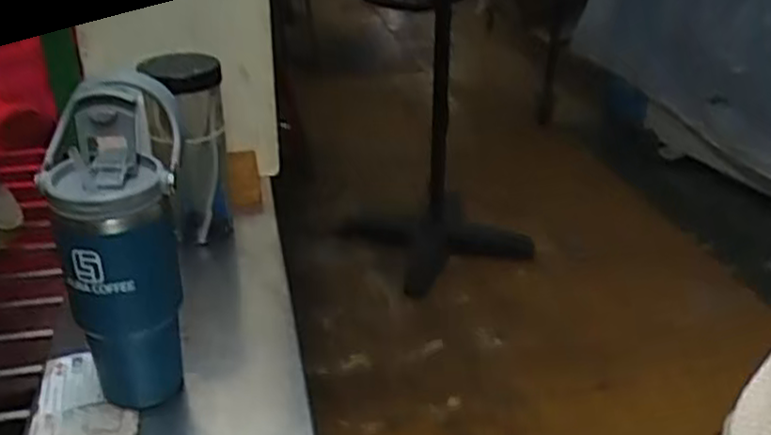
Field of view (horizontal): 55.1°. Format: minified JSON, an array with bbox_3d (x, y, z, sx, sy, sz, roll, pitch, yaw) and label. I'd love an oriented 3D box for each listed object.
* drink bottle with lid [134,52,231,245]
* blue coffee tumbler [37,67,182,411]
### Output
[{"bbox_3d":[-0.219,-0.075,0.837,0.079,0.212,0.073,-11,30,-18],"label":"drink bottle with lid"},{"bbox_3d":[-0.203,0.033,0.601,0.109,0.265,0.084,-14,31,-22],"label":"blue coffee tumbler"}]

